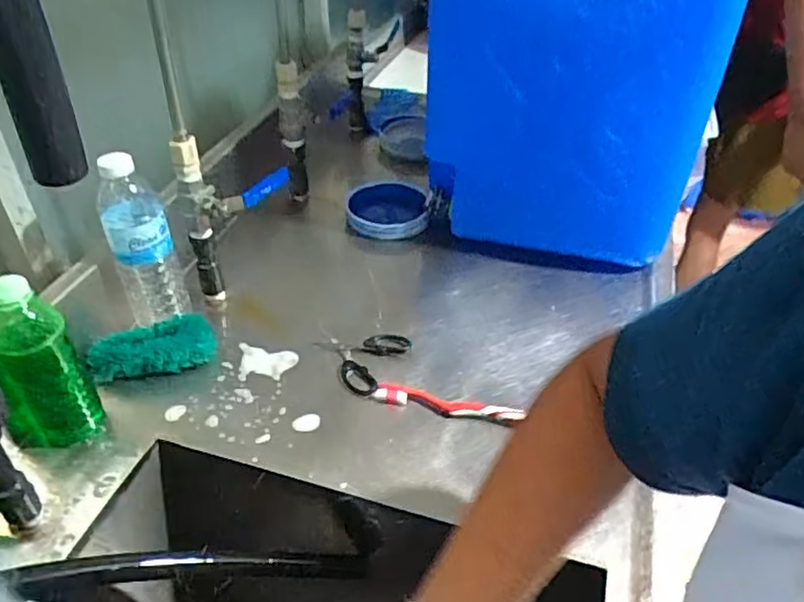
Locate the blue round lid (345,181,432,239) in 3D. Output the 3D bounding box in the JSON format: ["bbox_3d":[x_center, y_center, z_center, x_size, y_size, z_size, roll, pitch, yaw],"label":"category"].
[{"bbox_3d":[-0.023,-0.136,0.900,0.109,0.033,0.108,-19,49,-4],"label":"blue round lid"}]

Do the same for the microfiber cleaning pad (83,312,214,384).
[{"bbox_3d":[-0.261,0.050,0.672,0.123,0.045,0.049,-9,41,-14],"label":"microfiber cleaning pad"}]

